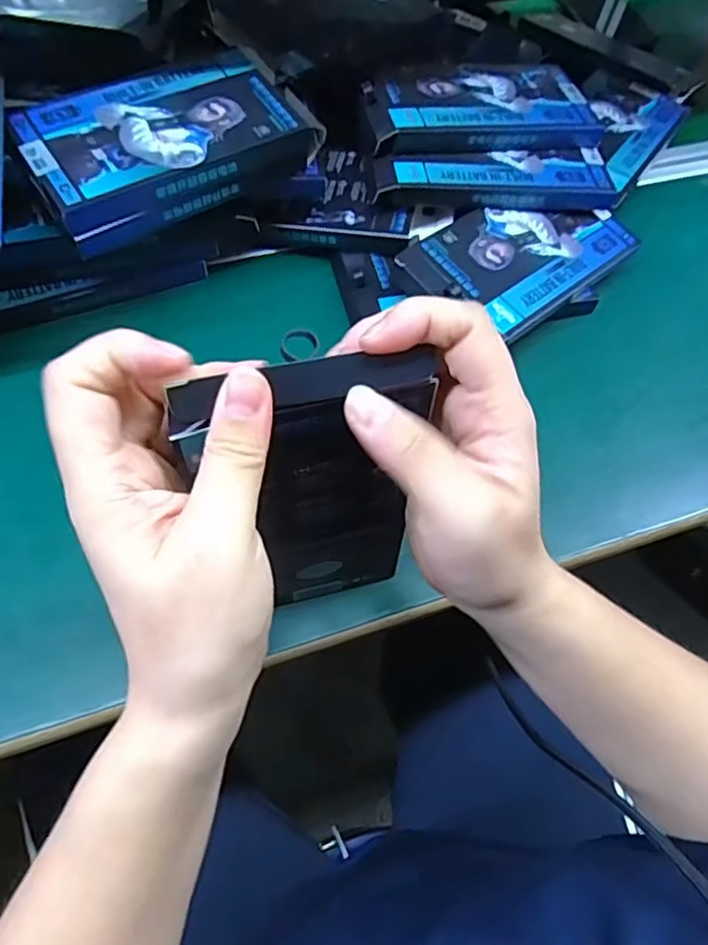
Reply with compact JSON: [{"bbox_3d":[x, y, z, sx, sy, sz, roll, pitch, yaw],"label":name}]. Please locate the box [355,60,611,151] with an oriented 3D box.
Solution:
[{"bbox_3d":[0.095,-0.285,0.477,0.179,0.022,0.093,-9,61,-10],"label":"box"}]

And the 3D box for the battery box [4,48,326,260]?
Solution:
[{"bbox_3d":[-0.116,-0.211,0.399,0.174,0.040,0.099,-28,66,-19],"label":"battery box"}]

